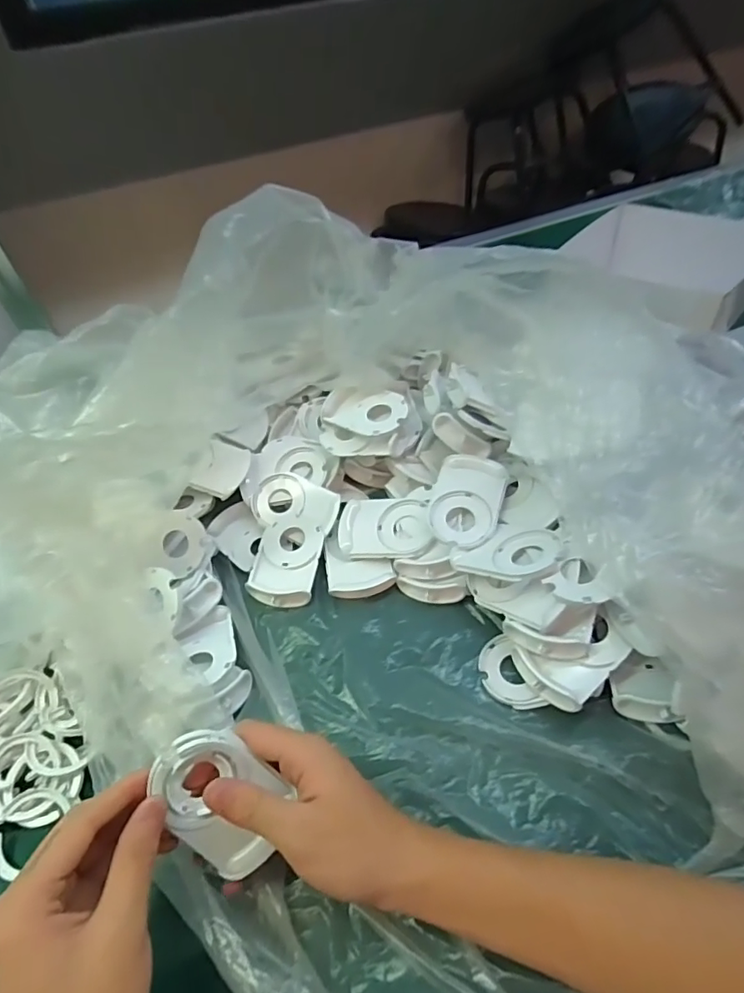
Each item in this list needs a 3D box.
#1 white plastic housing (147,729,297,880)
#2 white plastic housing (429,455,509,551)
[{"bbox_3d":[-0.085,0.170,0.295,0.059,0.086,0.012,-43,15,-11],"label":"white plastic housing"},{"bbox_3d":[0.078,0.003,0.434,0.058,0.027,0.077,10,50,16],"label":"white plastic housing"}]

